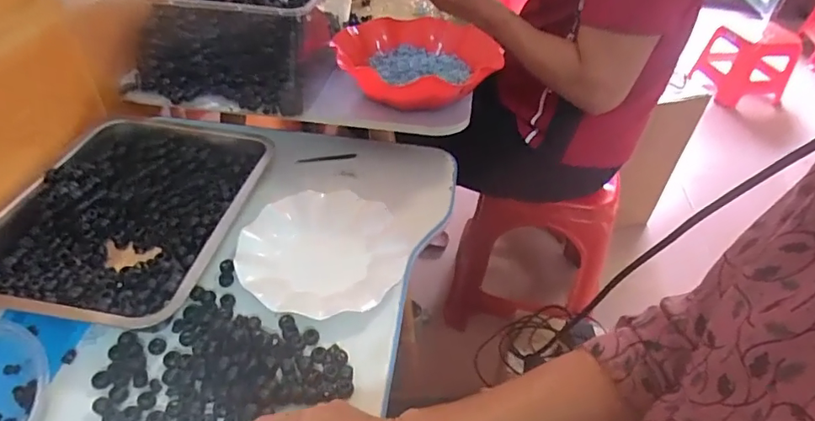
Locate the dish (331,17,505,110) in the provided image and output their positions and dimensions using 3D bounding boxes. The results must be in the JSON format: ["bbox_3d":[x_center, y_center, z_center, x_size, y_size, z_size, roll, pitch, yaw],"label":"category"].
[{"bbox_3d":[0.011,-0.204,0.705,0.215,0.053,0.214,2,42,-2],"label":"dish"}]

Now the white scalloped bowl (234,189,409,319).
[{"bbox_3d":[-0.092,0.045,0.573,0.185,0.038,0.177,-7,43,-12],"label":"white scalloped bowl"}]

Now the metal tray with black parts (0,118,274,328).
[{"bbox_3d":[-0.312,-0.003,0.575,0.246,0.048,0.313,9,42,6],"label":"metal tray with black parts"}]

